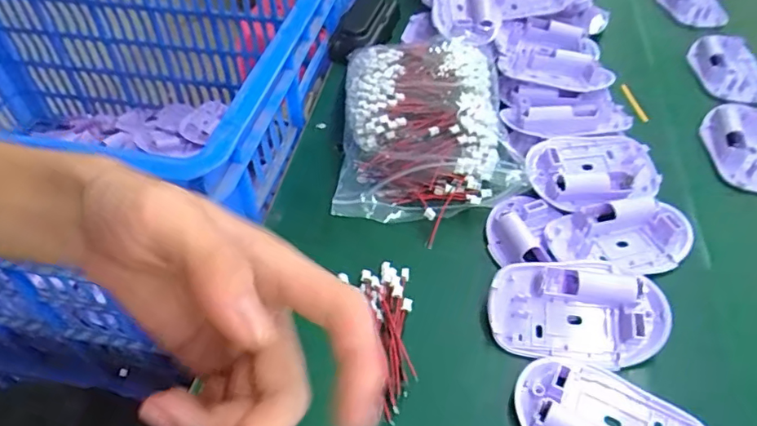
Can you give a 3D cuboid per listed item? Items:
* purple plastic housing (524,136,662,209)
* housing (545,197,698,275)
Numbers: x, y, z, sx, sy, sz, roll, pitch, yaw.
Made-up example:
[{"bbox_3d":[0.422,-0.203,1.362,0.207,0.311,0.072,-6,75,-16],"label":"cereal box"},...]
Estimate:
[{"bbox_3d":[0.149,-0.033,0.366,0.094,0.021,0.055,-8,48,-2],"label":"purple plastic housing"},{"bbox_3d":[0.157,0.016,0.341,0.092,0.017,0.046,-7,48,-1],"label":"housing"}]

